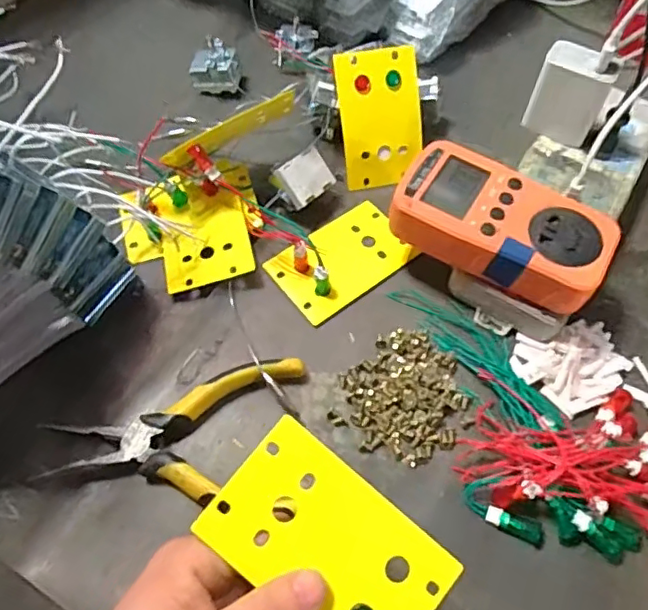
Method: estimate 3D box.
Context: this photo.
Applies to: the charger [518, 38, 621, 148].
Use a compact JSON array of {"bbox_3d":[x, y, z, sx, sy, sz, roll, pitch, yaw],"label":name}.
[{"bbox_3d":[0.172,-0.147,0.402,0.048,0.055,0.027,30,63,13],"label":"charger"}]

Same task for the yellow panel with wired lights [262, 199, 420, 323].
[{"bbox_3d":[0.013,-0.036,0.384,0.093,0.023,0.058,-33,67,-20],"label":"yellow panel with wired lights"}]

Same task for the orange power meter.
[{"bbox_3d":[0.107,-0.050,0.348,0.125,0.030,0.066,28,63,13],"label":"orange power meter"}]

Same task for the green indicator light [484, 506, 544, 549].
[{"bbox_3d":[0.104,0.120,0.310,0.033,0.008,0.009,21,62,9],"label":"green indicator light"}]

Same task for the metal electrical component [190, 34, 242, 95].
[{"bbox_3d":[-0.088,-0.191,0.466,0.039,0.040,0.027,0,61,-3],"label":"metal electrical component"}]

